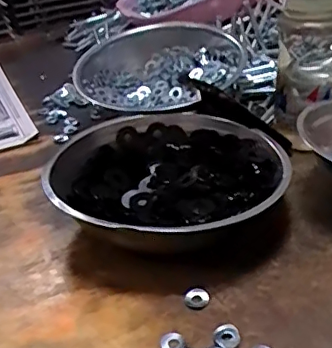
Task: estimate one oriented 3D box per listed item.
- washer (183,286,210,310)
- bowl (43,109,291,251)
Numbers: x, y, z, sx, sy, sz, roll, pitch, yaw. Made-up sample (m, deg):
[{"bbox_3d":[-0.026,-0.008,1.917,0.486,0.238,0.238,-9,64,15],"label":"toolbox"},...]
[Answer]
[{"bbox_3d":[0.029,0.113,0.515,0.025,0.005,0.025,-4,31,3],"label":"washer"},{"bbox_3d":[-0.003,0.003,0.637,0.245,0.068,0.263,-4,31,3],"label":"bowl"}]

